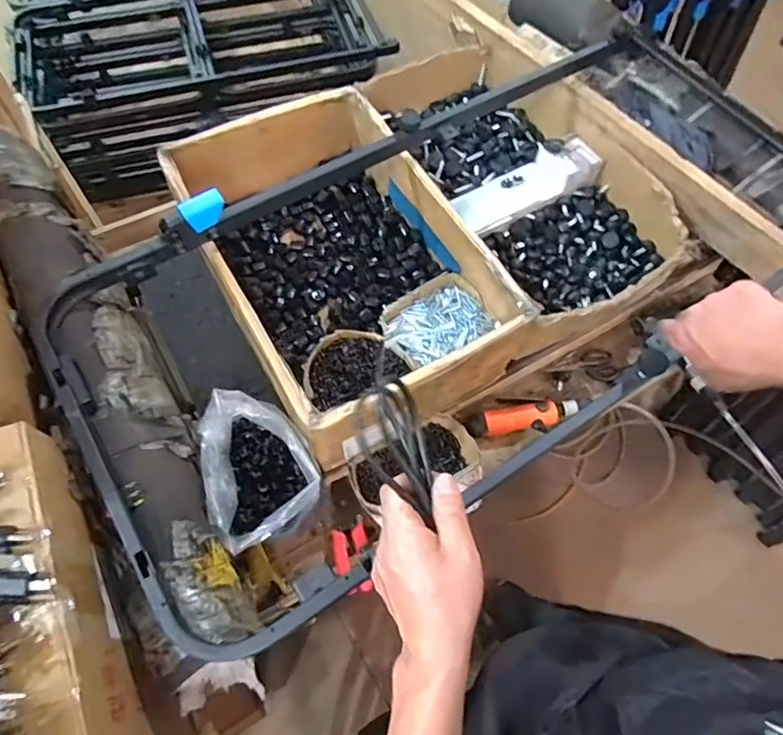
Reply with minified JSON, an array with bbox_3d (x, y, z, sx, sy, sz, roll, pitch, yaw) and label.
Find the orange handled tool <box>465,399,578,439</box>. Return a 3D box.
[{"bbox_3d":[0.206,0.083,0.858,0.175,0.039,0.048,-7,65,-6],"label":"orange handled tool"}]

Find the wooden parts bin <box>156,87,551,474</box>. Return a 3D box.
[{"bbox_3d":[-0.077,-0.168,0.840,0.348,0.160,0.531,-25,68,-14],"label":"wooden parts bin"}]

